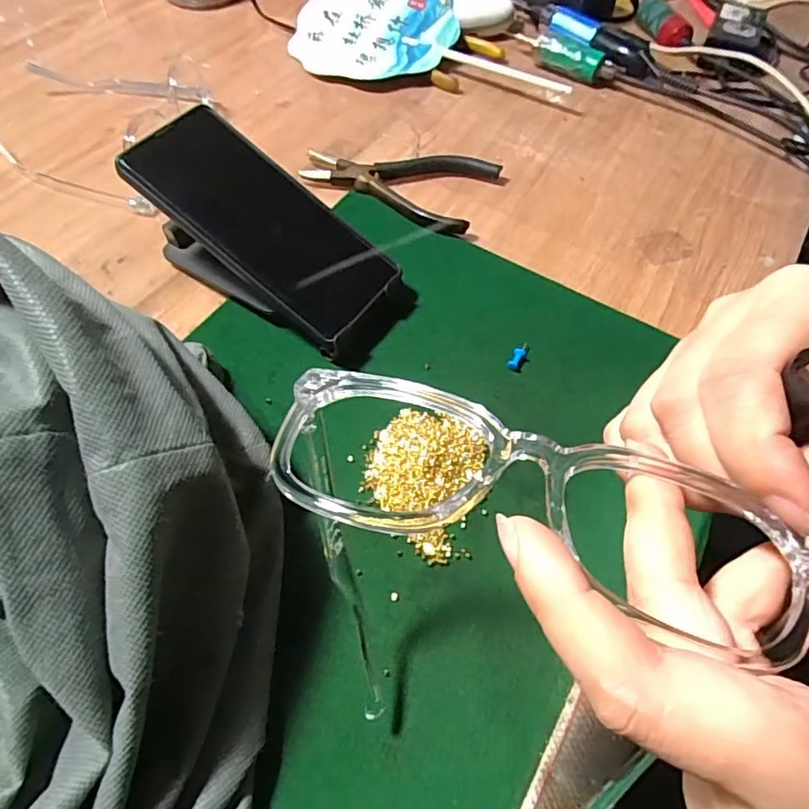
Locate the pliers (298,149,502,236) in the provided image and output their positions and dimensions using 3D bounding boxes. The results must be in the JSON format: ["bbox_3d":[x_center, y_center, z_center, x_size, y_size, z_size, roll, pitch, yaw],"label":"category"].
[{"bbox_3d":[-0.005,-0.175,0.429,0.135,0.014,0.079,22,59,11],"label":"pliers"}]

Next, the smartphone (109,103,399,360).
[{"bbox_3d":[-0.083,-0.108,0.338,0.161,0.015,0.075,41,63,-3],"label":"smartphone"}]

